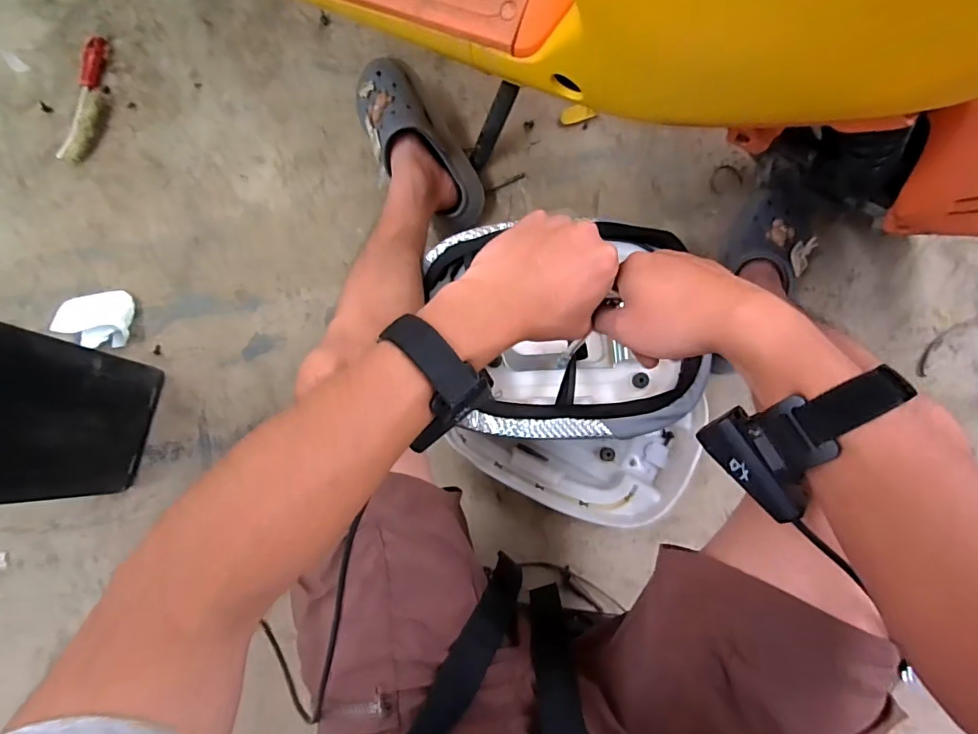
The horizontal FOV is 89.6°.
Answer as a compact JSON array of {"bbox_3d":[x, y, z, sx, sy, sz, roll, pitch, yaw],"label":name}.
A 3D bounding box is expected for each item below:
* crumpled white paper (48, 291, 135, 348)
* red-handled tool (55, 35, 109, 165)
[{"bbox_3d":[-0.614,-0.076,0.763,0.112,0.032,0.091,6,82,4],"label":"crumpled white paper"},{"bbox_3d":[-0.689,-0.461,0.847,0.052,0.019,0.229,6,82,4],"label":"red-handled tool"}]

